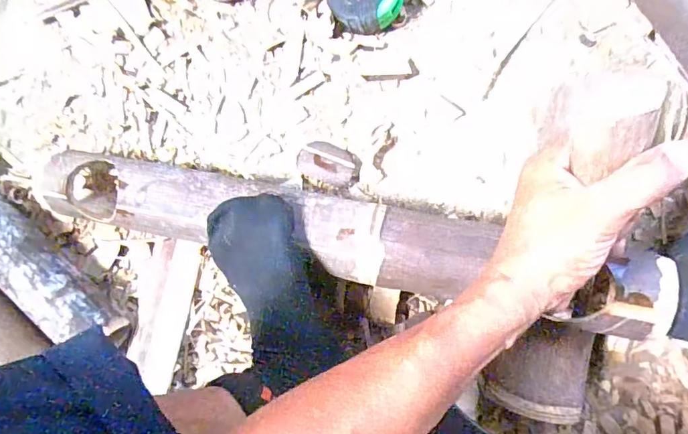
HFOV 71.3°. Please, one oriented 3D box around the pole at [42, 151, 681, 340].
[{"bbox_3d":[-0.021,0.014,0.437,0.574,0.048,0.070,11,91,13],"label":"pole"}]

